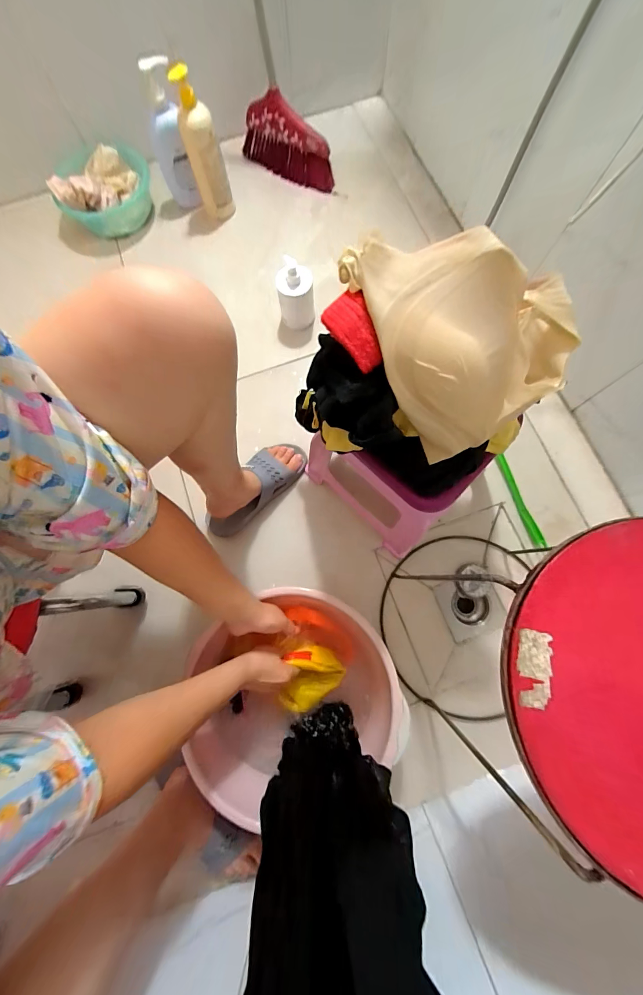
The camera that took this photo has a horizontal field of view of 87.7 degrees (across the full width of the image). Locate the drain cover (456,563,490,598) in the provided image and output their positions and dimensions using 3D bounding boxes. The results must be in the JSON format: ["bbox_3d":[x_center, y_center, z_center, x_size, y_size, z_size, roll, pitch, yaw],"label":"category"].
[{"bbox_3d":[0.321,0.179,0.715,0.064,0.019,0.070,3,76,2],"label":"drain cover"}]

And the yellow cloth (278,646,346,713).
[{"bbox_3d":[-0.030,0.328,0.608,0.125,0.059,0.097,-39,78,-10],"label":"yellow cloth"}]

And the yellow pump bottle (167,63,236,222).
[{"bbox_3d":[-0.282,-0.822,0.822,0.083,0.293,0.068,-15,76,-3],"label":"yellow pump bottle"}]

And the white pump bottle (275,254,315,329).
[{"bbox_3d":[-0.060,-0.474,0.788,0.088,0.122,0.092,-4,76,0],"label":"white pump bottle"}]

